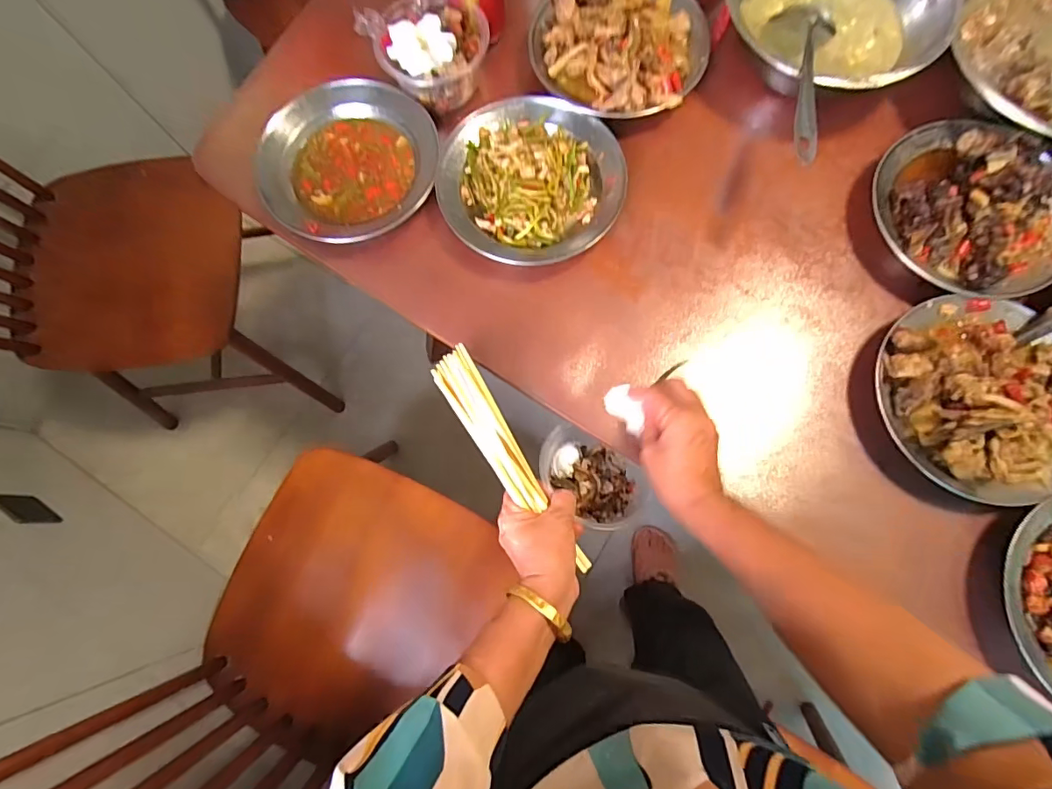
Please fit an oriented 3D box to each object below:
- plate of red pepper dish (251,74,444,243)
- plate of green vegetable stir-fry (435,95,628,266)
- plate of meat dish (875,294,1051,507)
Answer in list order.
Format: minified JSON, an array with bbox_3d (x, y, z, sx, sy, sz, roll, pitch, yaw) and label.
[{"bbox_3d":[-0.192,-0.254,0.535,0.183,0.027,0.173,0,77,1],"label":"plate of red pepper dish"},{"bbox_3d":[0.005,-0.226,0.525,0.185,0.025,0.176,0,77,1],"label":"plate of green vegetable stir-fry"},{"bbox_3d":[0.415,-0.001,0.449,0.177,0.051,0.185,0,77,1],"label":"plate of meat dish"}]

